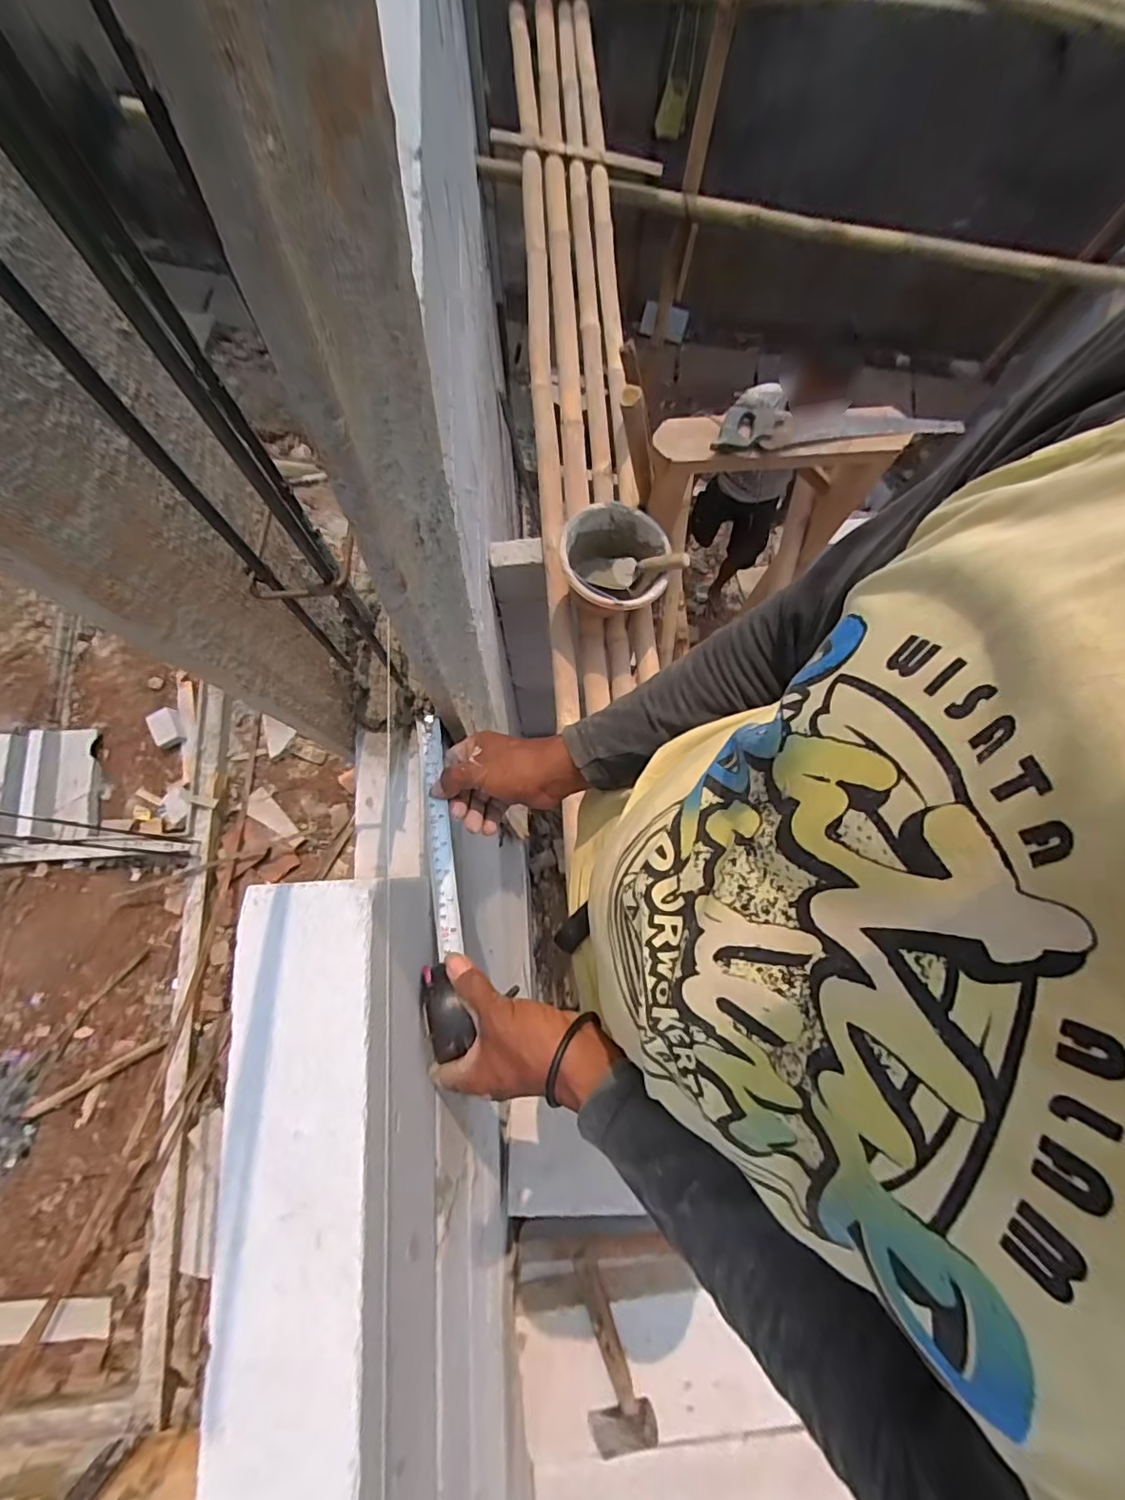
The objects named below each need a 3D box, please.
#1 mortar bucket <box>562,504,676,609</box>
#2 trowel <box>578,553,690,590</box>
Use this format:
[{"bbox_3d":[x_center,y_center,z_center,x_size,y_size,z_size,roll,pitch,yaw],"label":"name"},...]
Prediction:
[{"bbox_3d":[0.115,-0.420,1.284,0.234,0.154,0.240,0,78,-1],"label":"mortar bucket"},{"bbox_3d":[0.169,-0.430,1.312,0.305,0.070,0.080,3,73,44],"label":"trowel"}]

